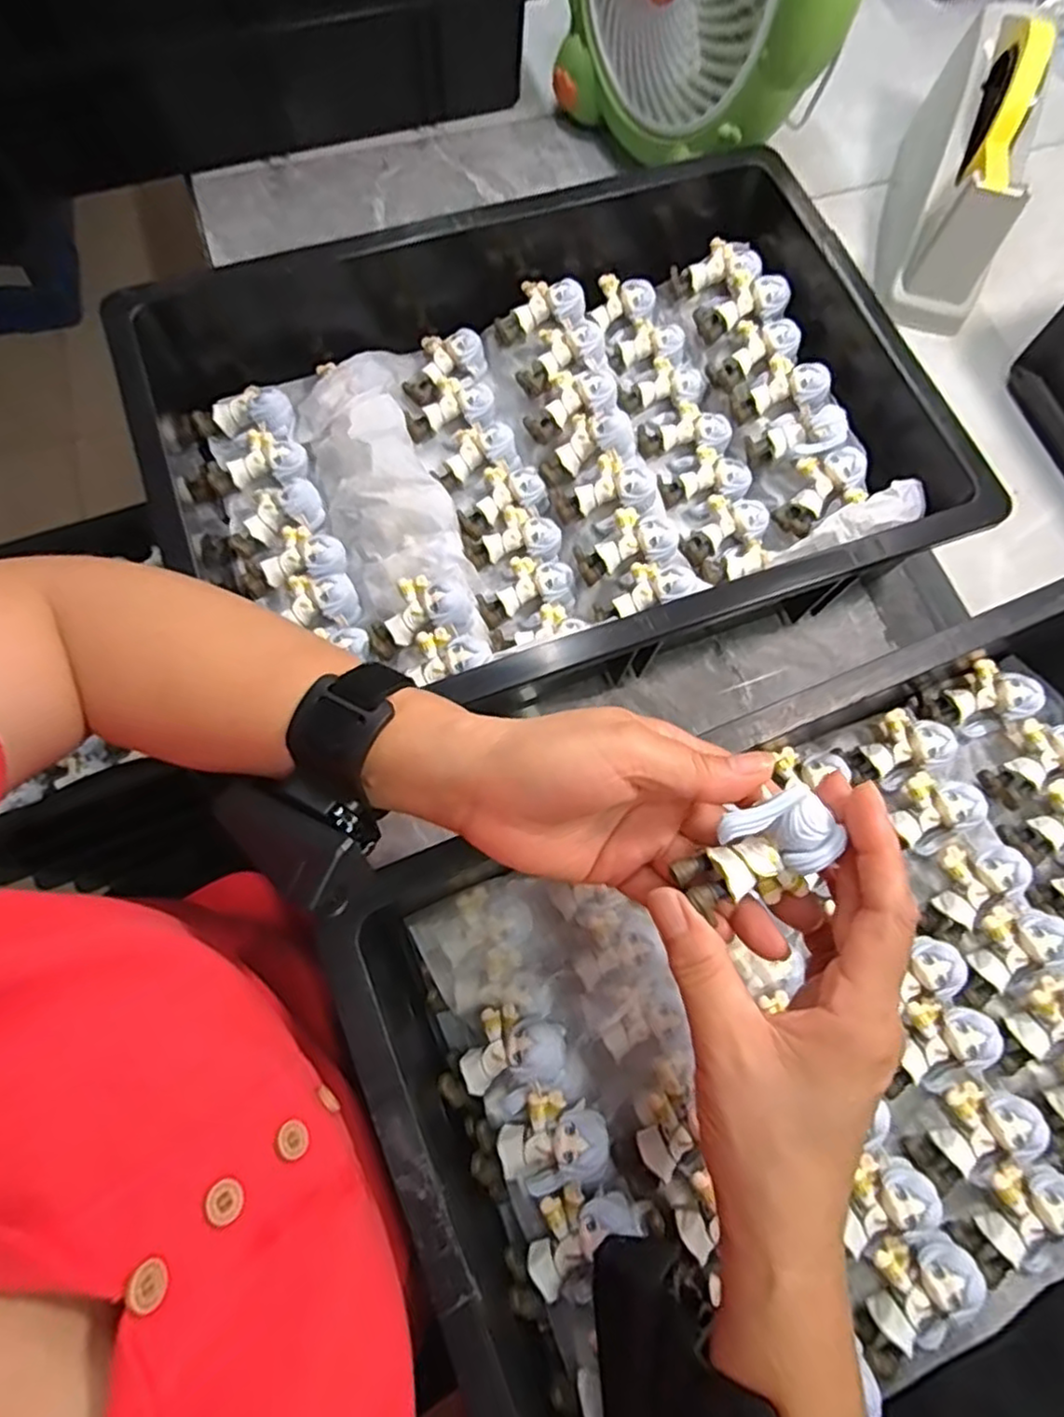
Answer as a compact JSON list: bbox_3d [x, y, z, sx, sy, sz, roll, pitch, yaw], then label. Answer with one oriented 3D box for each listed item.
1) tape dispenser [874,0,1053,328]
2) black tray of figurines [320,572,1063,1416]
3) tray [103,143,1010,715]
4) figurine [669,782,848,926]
[{"bbox_3d":[0.327,-0.415,0.511,0.058,0.116,0.195,13,73,2],"label":"tape dispenser"},{"bbox_3d":[0.164,0.148,0.323,0.439,0.075,0.297,-22,75,-9],"label":"black tray of figurines"},{"bbox_3d":[0.006,-0.182,0.436,0.451,0.089,0.350,-19,74,-8],"label":"tray"},{"bbox_3d":[0.081,0.055,0.247,0.055,0.029,0.035,-21,75,-8],"label":"figurine"}]

